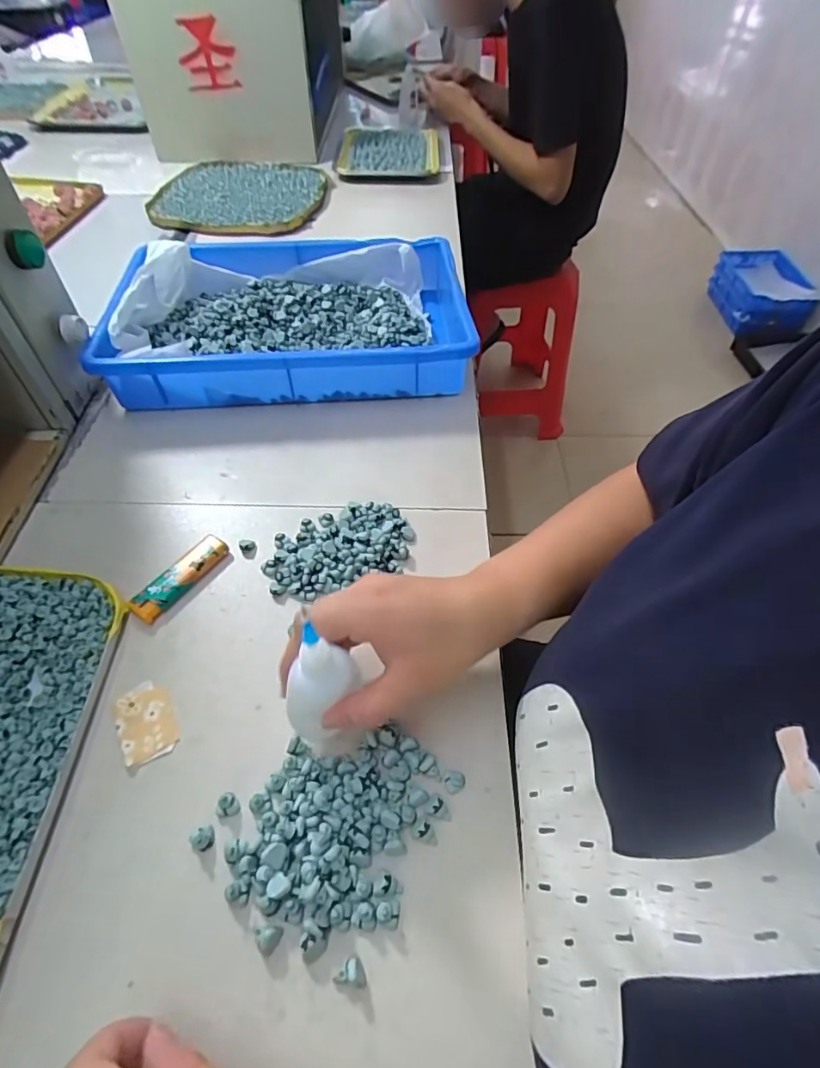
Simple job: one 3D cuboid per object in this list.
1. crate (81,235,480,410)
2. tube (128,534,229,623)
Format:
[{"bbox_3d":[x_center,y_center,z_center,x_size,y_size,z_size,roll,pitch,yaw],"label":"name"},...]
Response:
[{"bbox_3d":[-0.122,-0.234,0.561,0.349,0.067,0.234,-3,52,-4],"label":"crate"},{"bbox_3d":[-0.171,0.031,0.386,0.025,0.010,0.078,28,56,19],"label":"tube"}]

